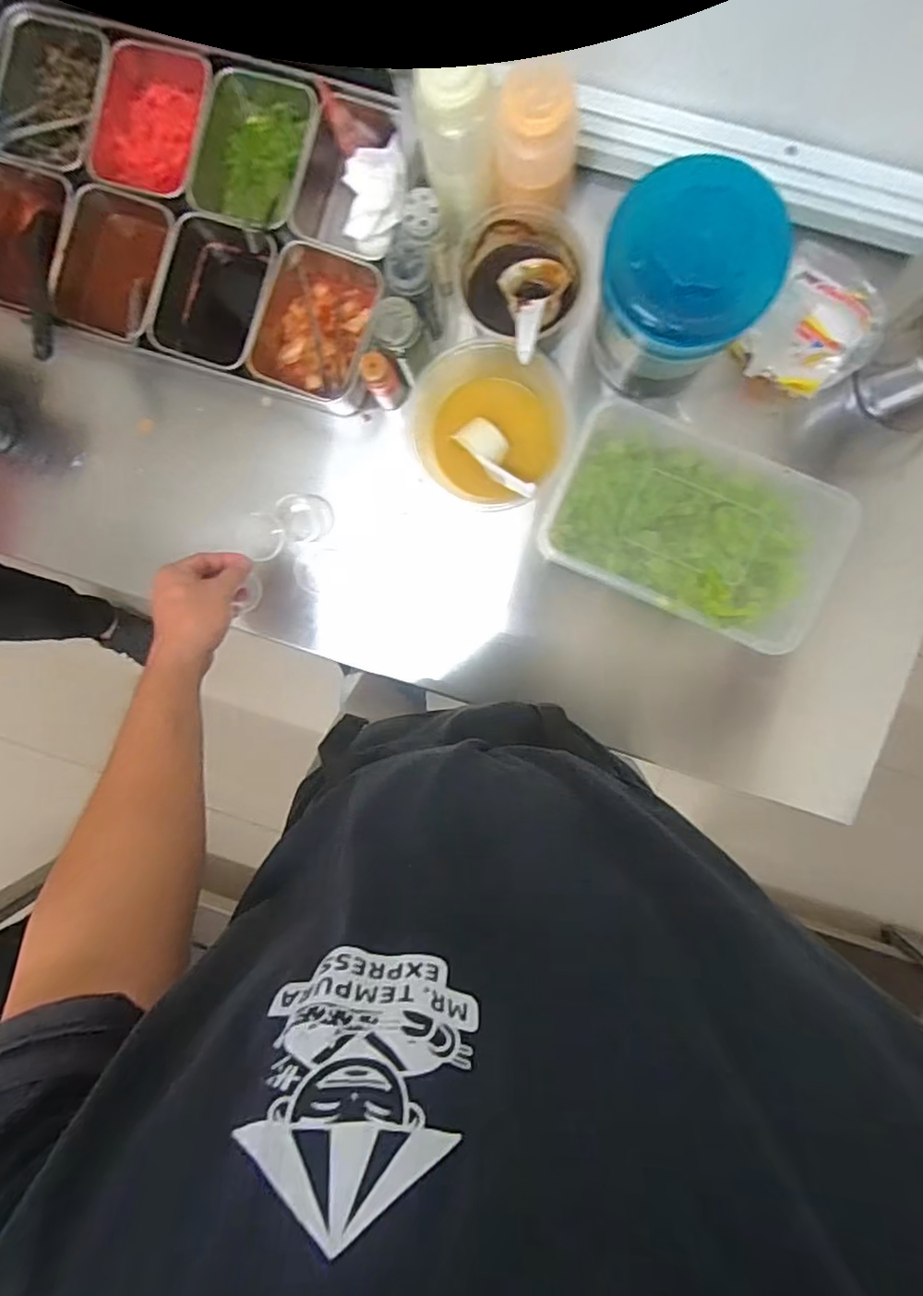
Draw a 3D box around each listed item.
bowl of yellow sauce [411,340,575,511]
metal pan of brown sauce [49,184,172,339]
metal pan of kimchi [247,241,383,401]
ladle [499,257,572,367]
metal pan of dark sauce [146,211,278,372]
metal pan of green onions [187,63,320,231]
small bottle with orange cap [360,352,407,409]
[{"bbox_3d":[0.032,-0.209,0.576,0.149,0.081,0.153,1,96,6],"label":"bowl of yellow sauce"},{"bbox_3d":[-0.338,-0.384,0.626,0.100,0.084,0.139,18,97,4],"label":"metal pan of brown sauce"},{"bbox_3d":[-0.136,-0.320,0.605,0.109,0.061,0.138,19,98,4],"label":"metal pan of kimchi"},{"bbox_3d":[0.063,-0.299,0.545,0.059,0.038,0.123,5,61,6],"label":"ladle"},{"bbox_3d":[-0.235,-0.348,0.611,0.101,0.090,0.133,17,97,4],"label":"metal pan of dark sauce"},{"bbox_3d":[-0.191,-0.468,0.580,0.108,0.049,0.138,15,97,5],"label":"metal pan of green onions"},{"bbox_3d":[-0.075,-0.257,0.586,0.030,0.069,0.034,-32,92,8],"label":"small bottle with orange cap"}]

